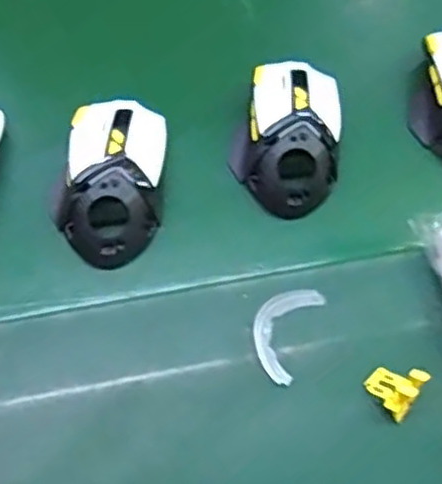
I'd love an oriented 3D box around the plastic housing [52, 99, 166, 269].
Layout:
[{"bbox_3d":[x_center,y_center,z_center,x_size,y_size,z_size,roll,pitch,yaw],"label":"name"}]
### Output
[{"bbox_3d":[-0.075,-0.046,0.471,0.072,0.034,0.121,3,65,-1],"label":"plastic housing"}]

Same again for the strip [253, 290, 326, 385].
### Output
[{"bbox_3d":[0.038,0.055,0.442,0.034,0.004,0.063,22,67,8],"label":"strip"}]

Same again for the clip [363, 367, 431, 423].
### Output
[{"bbox_3d":[0.102,0.085,0.416,0.028,0.023,0.027,32,68,12],"label":"clip"}]

